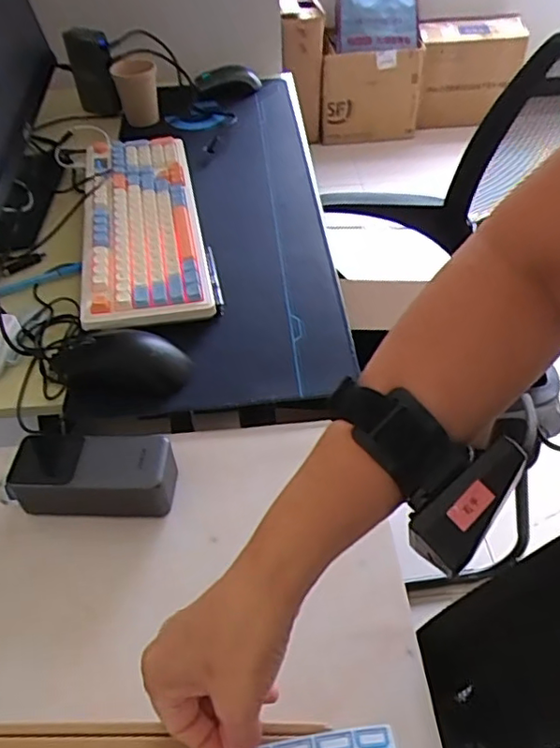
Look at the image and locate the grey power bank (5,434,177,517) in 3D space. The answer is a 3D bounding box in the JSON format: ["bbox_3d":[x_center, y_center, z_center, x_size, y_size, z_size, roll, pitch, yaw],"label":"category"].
[{"bbox_3d":[-0.161,0.090,0.523,0.139,0.052,0.059,1,47,4],"label":"grey power bank"}]

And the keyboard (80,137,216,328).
[{"bbox_3d":[-0.183,-0.203,0.780,0.148,0.036,0.404,-10,48,-6],"label":"keyboard"}]

